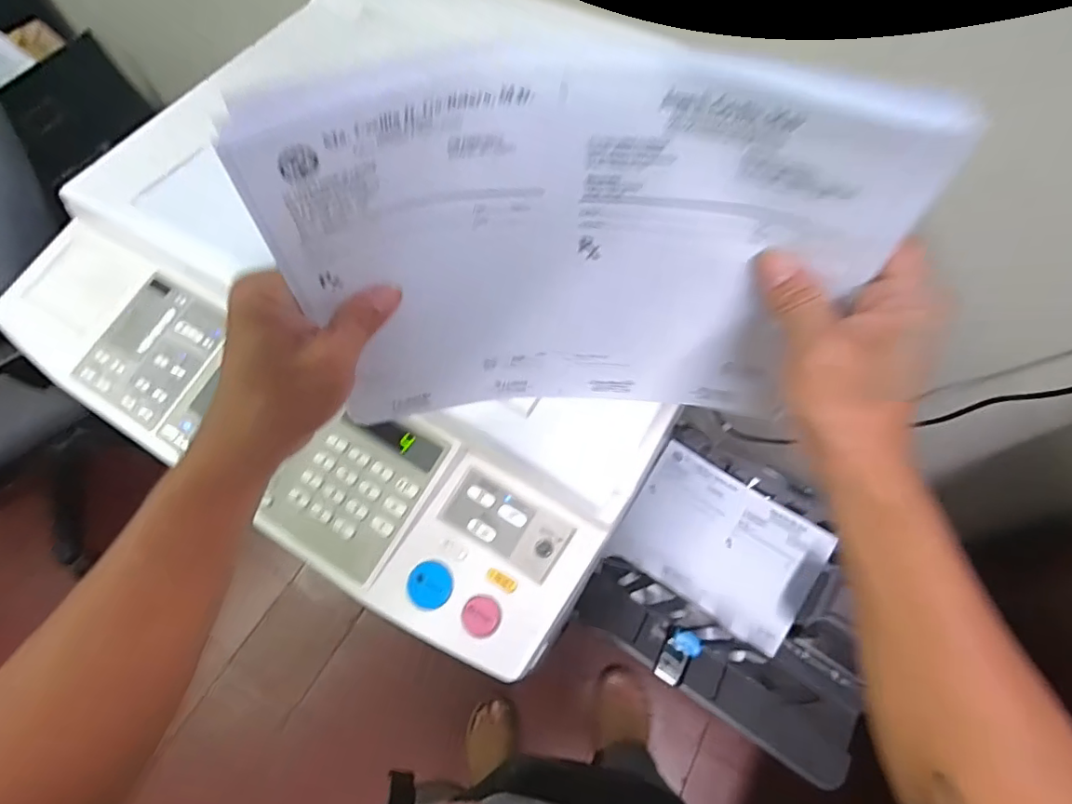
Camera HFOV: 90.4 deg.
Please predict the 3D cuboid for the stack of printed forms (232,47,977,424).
[{"bbox_3d":[0.024,-0.067,0.284,0.278,0.213,0.058,-1,64,2],"label":"stack of printed forms"}]

